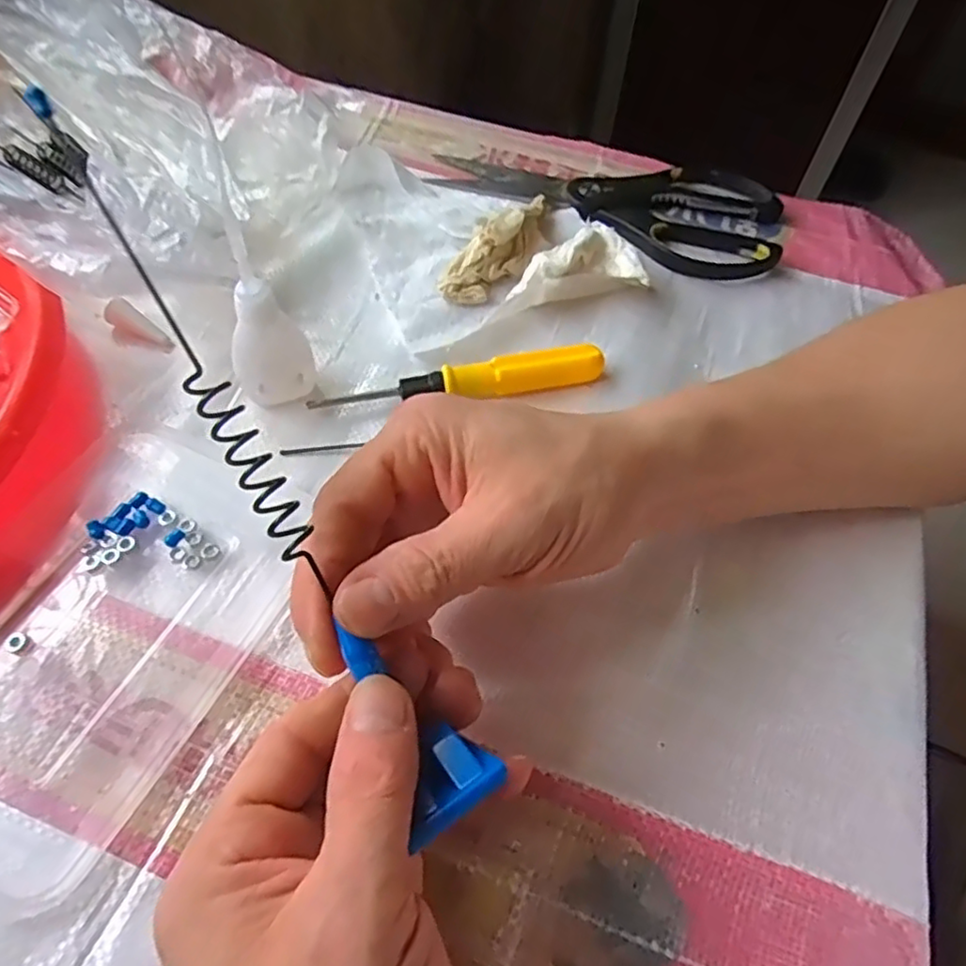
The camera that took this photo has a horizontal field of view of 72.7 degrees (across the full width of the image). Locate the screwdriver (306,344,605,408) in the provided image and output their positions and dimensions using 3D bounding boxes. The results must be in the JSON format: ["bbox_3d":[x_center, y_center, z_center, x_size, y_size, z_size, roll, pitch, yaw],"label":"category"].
[{"bbox_3d":[-0.010,-0.048,0.320,0.140,0.017,0.016,-10,58,-9],"label":"screwdriver"}]

